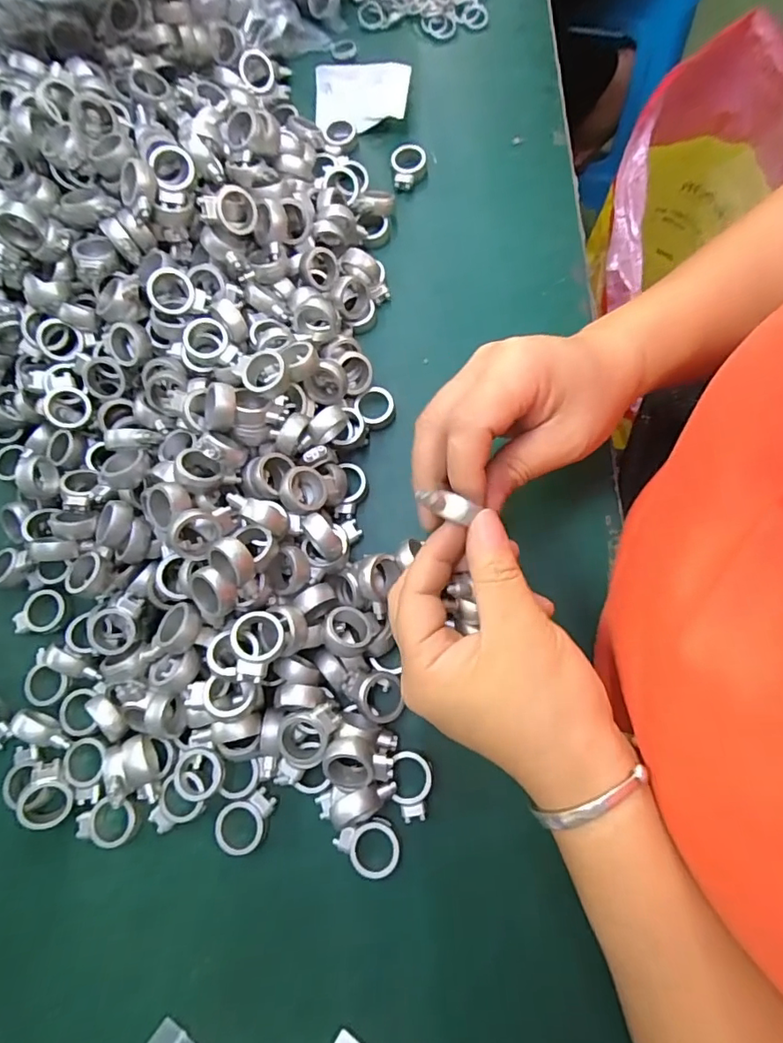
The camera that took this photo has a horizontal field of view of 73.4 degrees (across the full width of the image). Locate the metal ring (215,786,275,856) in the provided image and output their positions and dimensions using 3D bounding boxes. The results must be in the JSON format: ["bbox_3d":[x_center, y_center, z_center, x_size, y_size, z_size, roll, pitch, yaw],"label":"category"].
[{"bbox_3d":[-0.076,0.157,0.276,0.024,0.009,0.033,42,82,13],"label":"metal ring"}]

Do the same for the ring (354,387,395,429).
[{"bbox_3d":[-0.010,-0.073,0.333,0.025,0.009,0.025,-1,75,4],"label":"ring"}]

